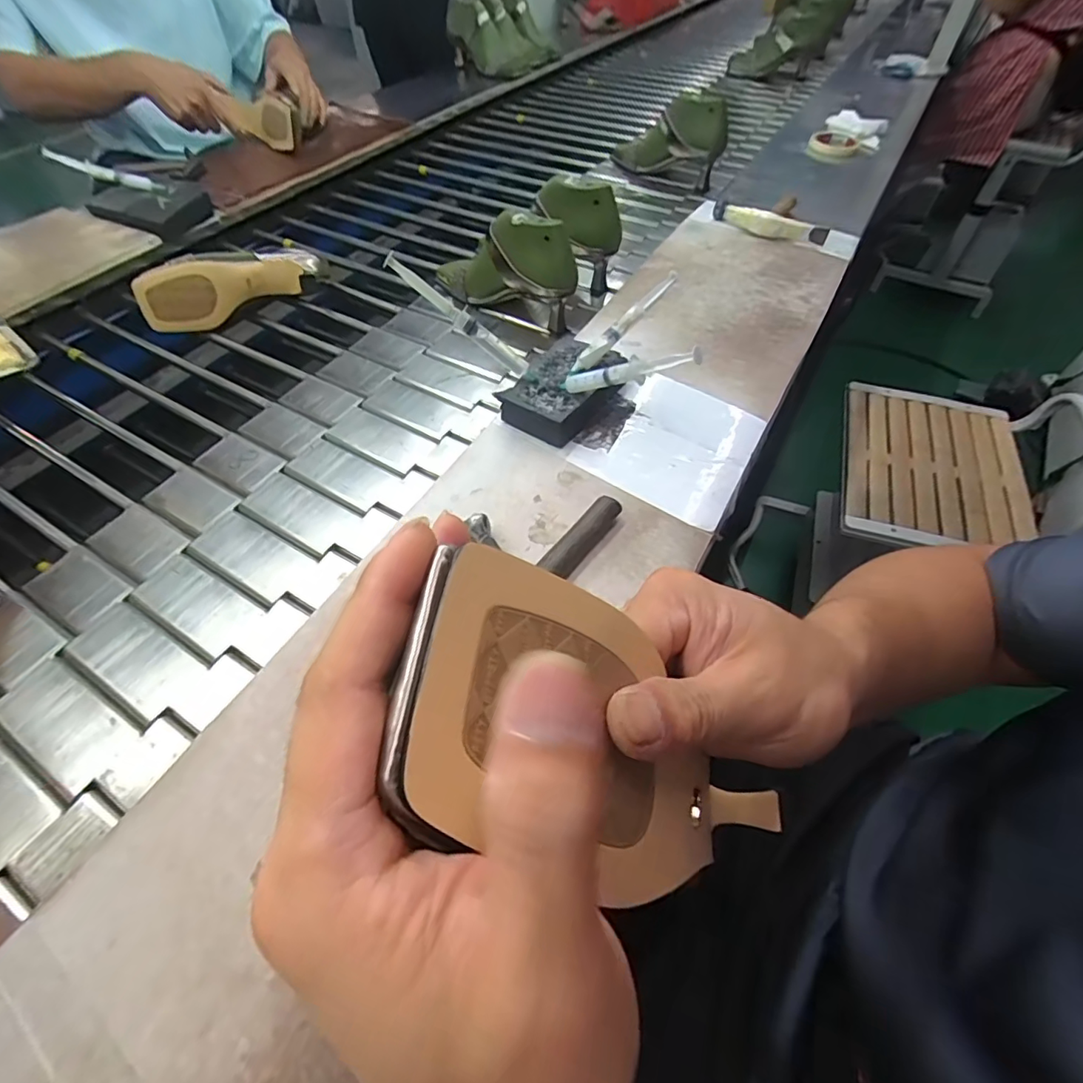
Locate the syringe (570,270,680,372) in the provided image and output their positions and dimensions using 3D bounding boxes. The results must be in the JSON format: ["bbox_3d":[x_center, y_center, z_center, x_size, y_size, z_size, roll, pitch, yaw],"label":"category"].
[{"bbox_3d":[0.087,-0.223,0.532,0.141,0.021,0.016,-44,63,-2],"label":"syringe"}]

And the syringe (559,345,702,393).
[{"bbox_3d":[0.073,-0.152,0.470,0.145,0.021,0.013,1,48,40],"label":"syringe"}]

